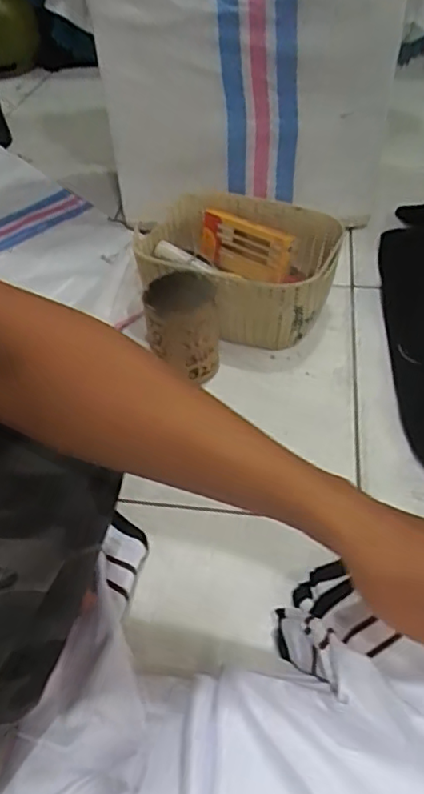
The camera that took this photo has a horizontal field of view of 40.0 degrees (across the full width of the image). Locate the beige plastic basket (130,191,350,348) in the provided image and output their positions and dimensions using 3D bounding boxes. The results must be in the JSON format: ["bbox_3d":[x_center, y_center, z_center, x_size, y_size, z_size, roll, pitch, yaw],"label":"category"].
[{"bbox_3d":[0.033,-0.173,0.787,0.257,0.113,0.222,8,45,11],"label":"beige plastic basket"}]

